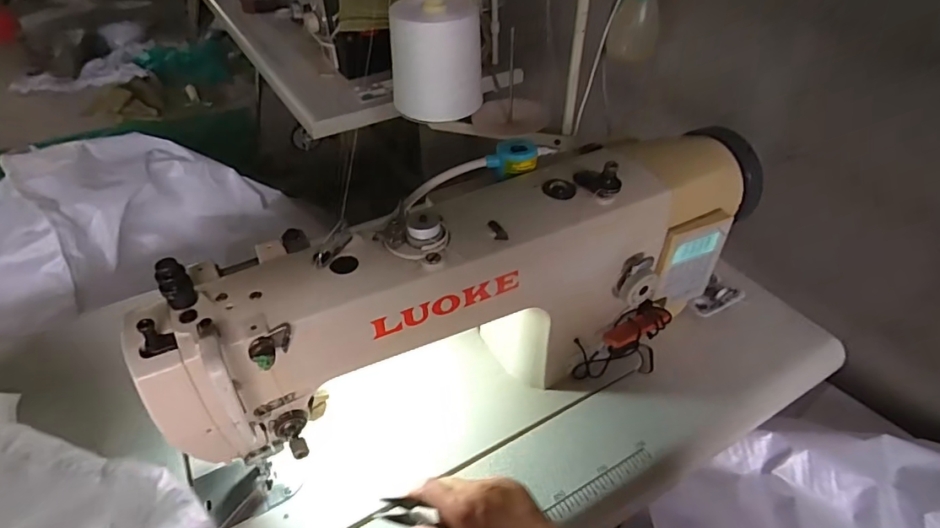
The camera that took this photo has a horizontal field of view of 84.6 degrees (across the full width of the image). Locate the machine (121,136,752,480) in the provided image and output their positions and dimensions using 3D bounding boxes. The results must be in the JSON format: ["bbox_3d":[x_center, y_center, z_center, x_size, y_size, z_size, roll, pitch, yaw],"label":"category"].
[{"bbox_3d":[0.029,0.037,0.508,0.580,0.245,0.143,-20,46,-21],"label":"machine"}]

